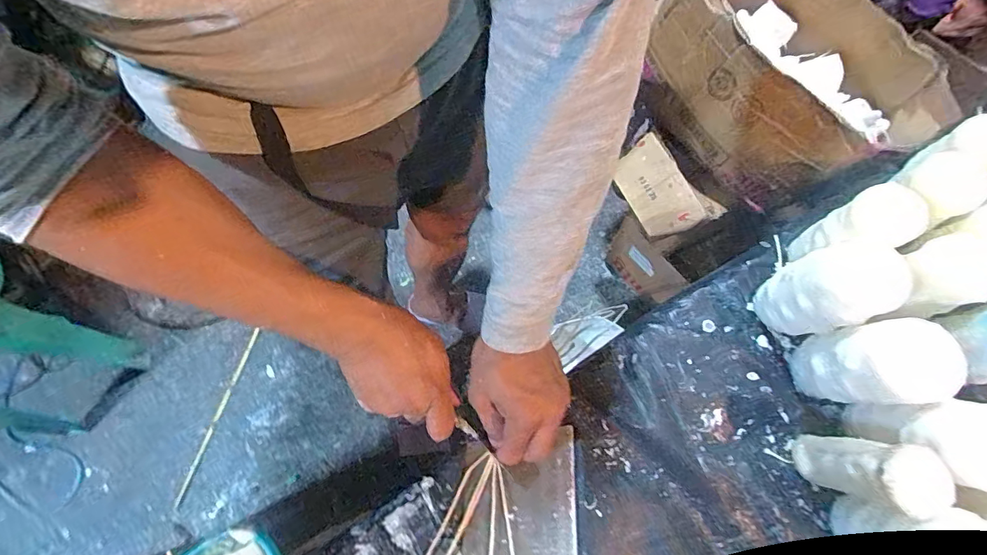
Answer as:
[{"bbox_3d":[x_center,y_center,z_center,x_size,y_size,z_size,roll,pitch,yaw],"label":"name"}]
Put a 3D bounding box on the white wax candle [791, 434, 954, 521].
[{"bbox_3d":[0.293,0.154,0.363,0.045,0.105,0.047,9,71,5],"label":"white wax candle"}]

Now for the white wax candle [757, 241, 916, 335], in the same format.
[{"bbox_3d":[0.287,0.014,0.405,0.061,0.114,0.066,-18,71,-4],"label":"white wax candle"}]

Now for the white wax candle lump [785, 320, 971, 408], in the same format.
[{"bbox_3d":[0.301,0.072,0.373,0.066,0.107,0.061,-1,71,2],"label":"white wax candle lump"}]

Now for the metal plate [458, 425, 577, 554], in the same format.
[{"bbox_3d":[0.022,0.211,0.407,0.099,0.004,0.129,1,70,2],"label":"metal plate"}]

